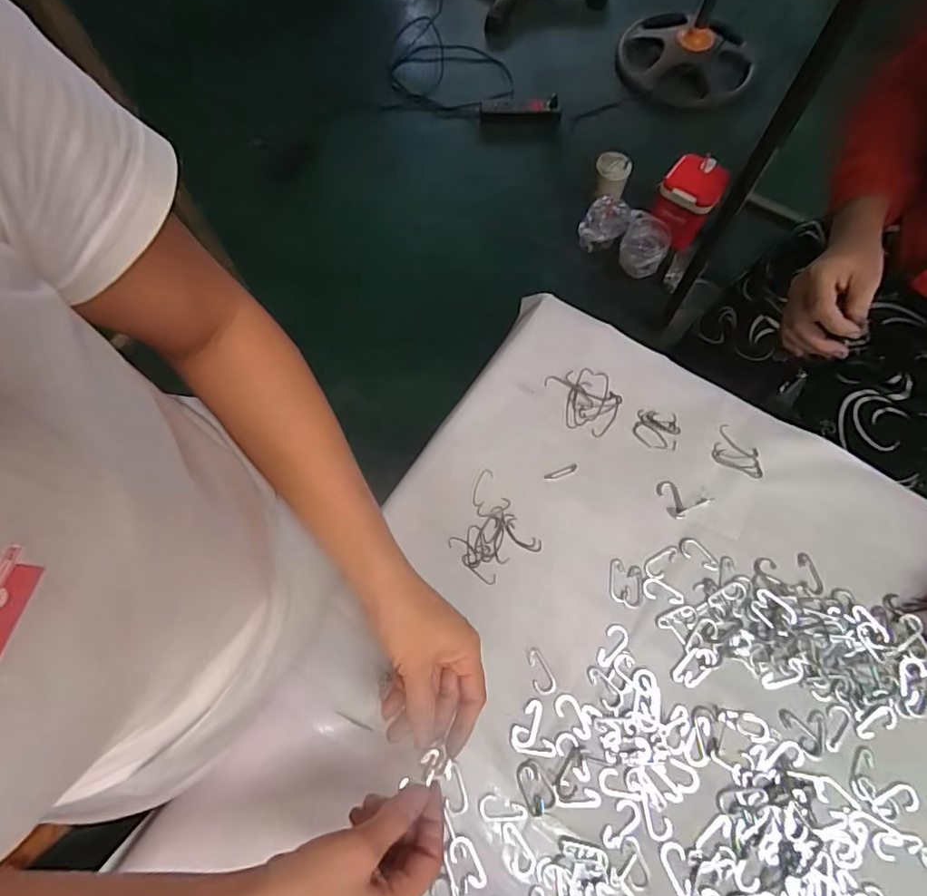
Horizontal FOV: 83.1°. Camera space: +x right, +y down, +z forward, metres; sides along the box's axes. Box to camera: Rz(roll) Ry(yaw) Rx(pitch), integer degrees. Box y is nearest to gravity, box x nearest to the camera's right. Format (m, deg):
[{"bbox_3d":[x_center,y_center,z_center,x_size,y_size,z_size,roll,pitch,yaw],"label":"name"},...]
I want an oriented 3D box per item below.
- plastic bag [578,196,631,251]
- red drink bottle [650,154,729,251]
[{"bbox_3d":[0.405,-0.648,1.520,0.133,0.136,0.085,10,70,5],"label":"plastic bag"},{"bbox_3d":[0.635,-0.708,1.498,0.160,0.175,0.152,25,72,11],"label":"red drink bottle"}]

